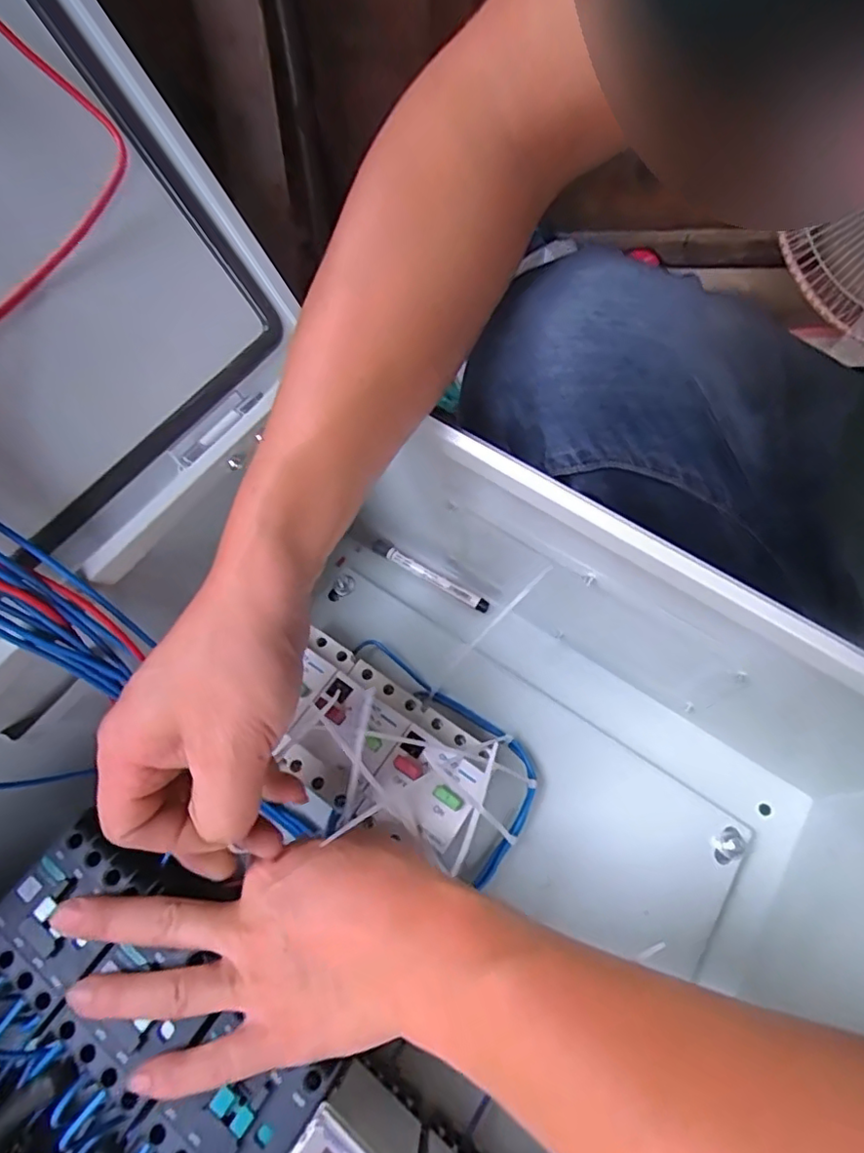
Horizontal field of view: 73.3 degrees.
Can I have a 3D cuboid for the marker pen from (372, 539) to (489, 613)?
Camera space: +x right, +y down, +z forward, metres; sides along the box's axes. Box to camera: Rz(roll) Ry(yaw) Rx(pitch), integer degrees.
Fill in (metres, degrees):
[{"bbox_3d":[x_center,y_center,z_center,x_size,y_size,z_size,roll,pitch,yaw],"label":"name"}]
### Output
[{"bbox_3d":[-0.002,-0.002,0.465,0.106,0.007,0.010,30,67,10],"label":"marker pen"}]

